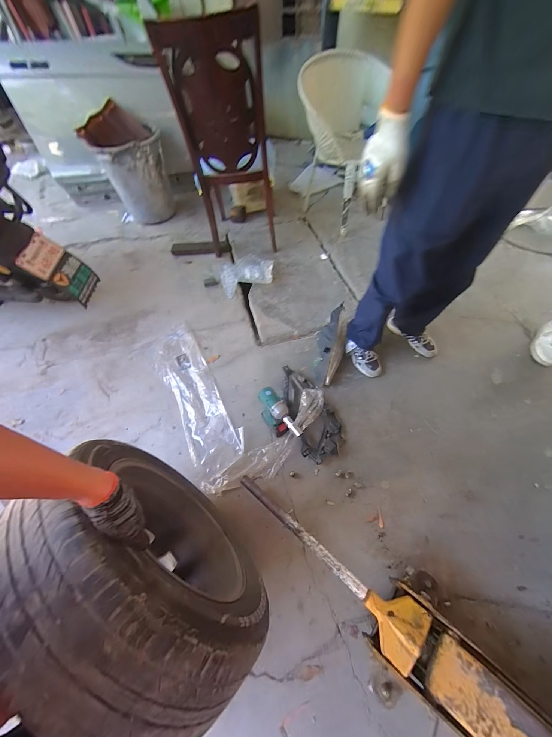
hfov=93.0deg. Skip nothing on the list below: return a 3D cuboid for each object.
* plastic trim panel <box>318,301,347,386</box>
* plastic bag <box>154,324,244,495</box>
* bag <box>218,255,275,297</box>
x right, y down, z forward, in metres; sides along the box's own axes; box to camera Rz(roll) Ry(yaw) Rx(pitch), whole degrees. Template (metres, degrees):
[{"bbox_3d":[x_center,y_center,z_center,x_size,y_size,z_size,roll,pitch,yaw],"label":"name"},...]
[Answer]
[{"bbox_3d":[0.260,-0.106,1.236,0.129,0.100,0.378,11,78,9],"label":"plastic trim panel"},{"bbox_3d":[-0.371,0.135,1.207,0.222,0.023,0.808,-27,62,-13],"label":"plastic bag"},{"bbox_3d":[-0.168,-0.580,1.576,0.337,0.101,0.244,-20,61,-9],"label":"bag"}]

